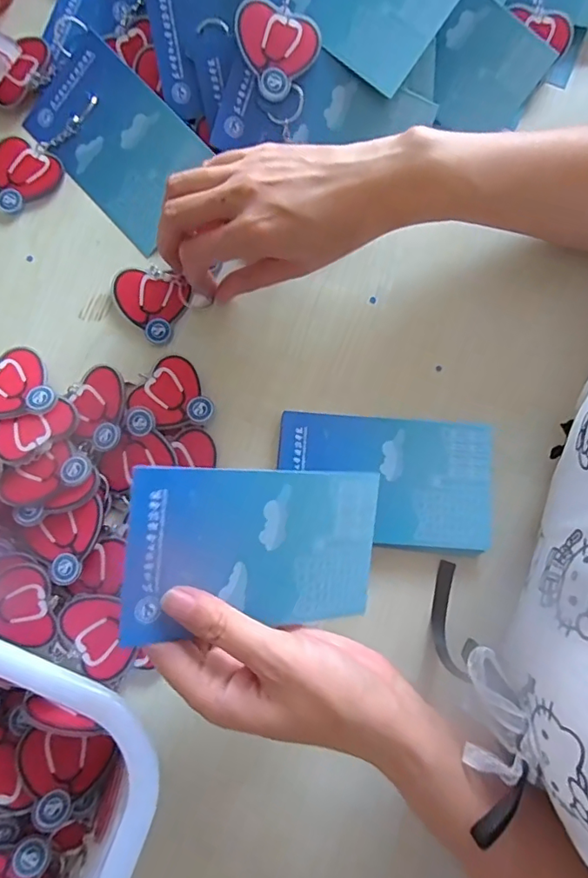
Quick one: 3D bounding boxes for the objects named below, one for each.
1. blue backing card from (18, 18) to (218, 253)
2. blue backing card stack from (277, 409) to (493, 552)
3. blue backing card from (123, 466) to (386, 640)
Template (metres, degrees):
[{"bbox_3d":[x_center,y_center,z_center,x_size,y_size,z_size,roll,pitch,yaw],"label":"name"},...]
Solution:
[{"bbox_3d":[-0.126,-0.210,0.352,0.145,0.006,0.080,46,102,5],"label":"blue backing card"},{"bbox_3d":[0.058,0.026,0.331,0.135,0.017,0.080,5,82,-1],"label":"blue backing card stack"},{"bbox_3d":[-0.014,0.054,0.256,0.131,0.004,0.078,4,93,-29],"label":"blue backing card"}]

